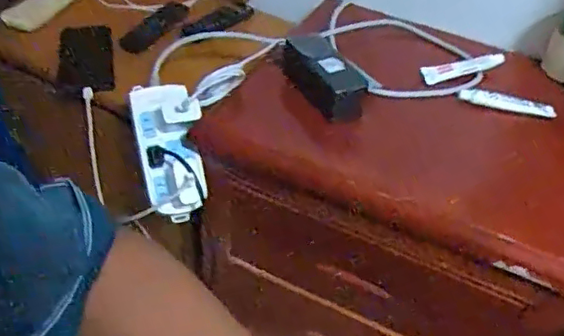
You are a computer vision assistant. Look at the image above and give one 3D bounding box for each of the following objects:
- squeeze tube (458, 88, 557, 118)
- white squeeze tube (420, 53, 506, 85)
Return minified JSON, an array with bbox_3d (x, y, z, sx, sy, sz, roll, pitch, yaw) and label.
[{"bbox_3d":[0.306,-0.089,0.818,0.127,0.023,0.011,12,43,8],"label":"squeeze tube"},{"bbox_3d":[0.262,-0.146,0.868,0.127,0.024,0.028,-11,45,-17],"label":"white squeeze tube"}]

